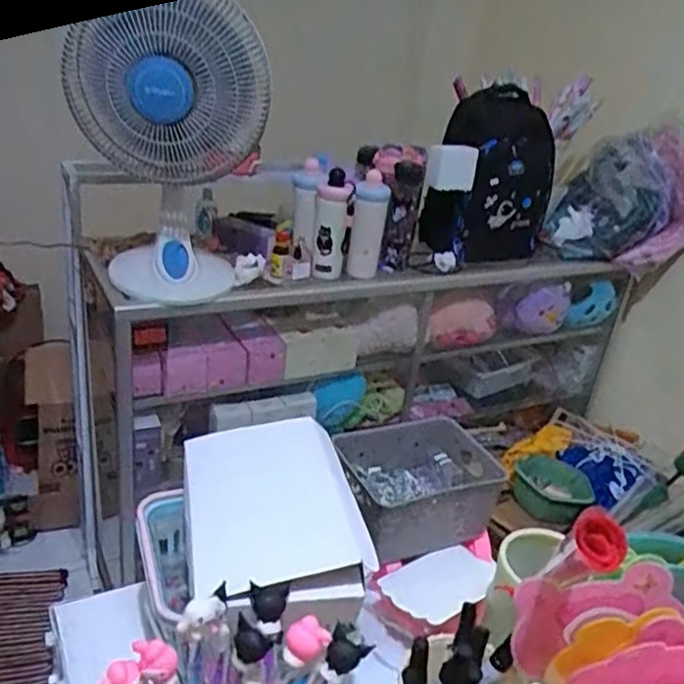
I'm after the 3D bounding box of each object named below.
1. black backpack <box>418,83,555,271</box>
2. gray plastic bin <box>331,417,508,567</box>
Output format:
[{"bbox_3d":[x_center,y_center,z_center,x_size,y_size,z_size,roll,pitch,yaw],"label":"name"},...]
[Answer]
[{"bbox_3d":[0.365,-0.408,1.706,0.351,0.458,0.200,-3,22,-20],"label":"black backpack"},{"bbox_3d":[0.067,0.138,0.639,0.132,0.071,0.108,-4,28,-21],"label":"gray plastic bin"}]

